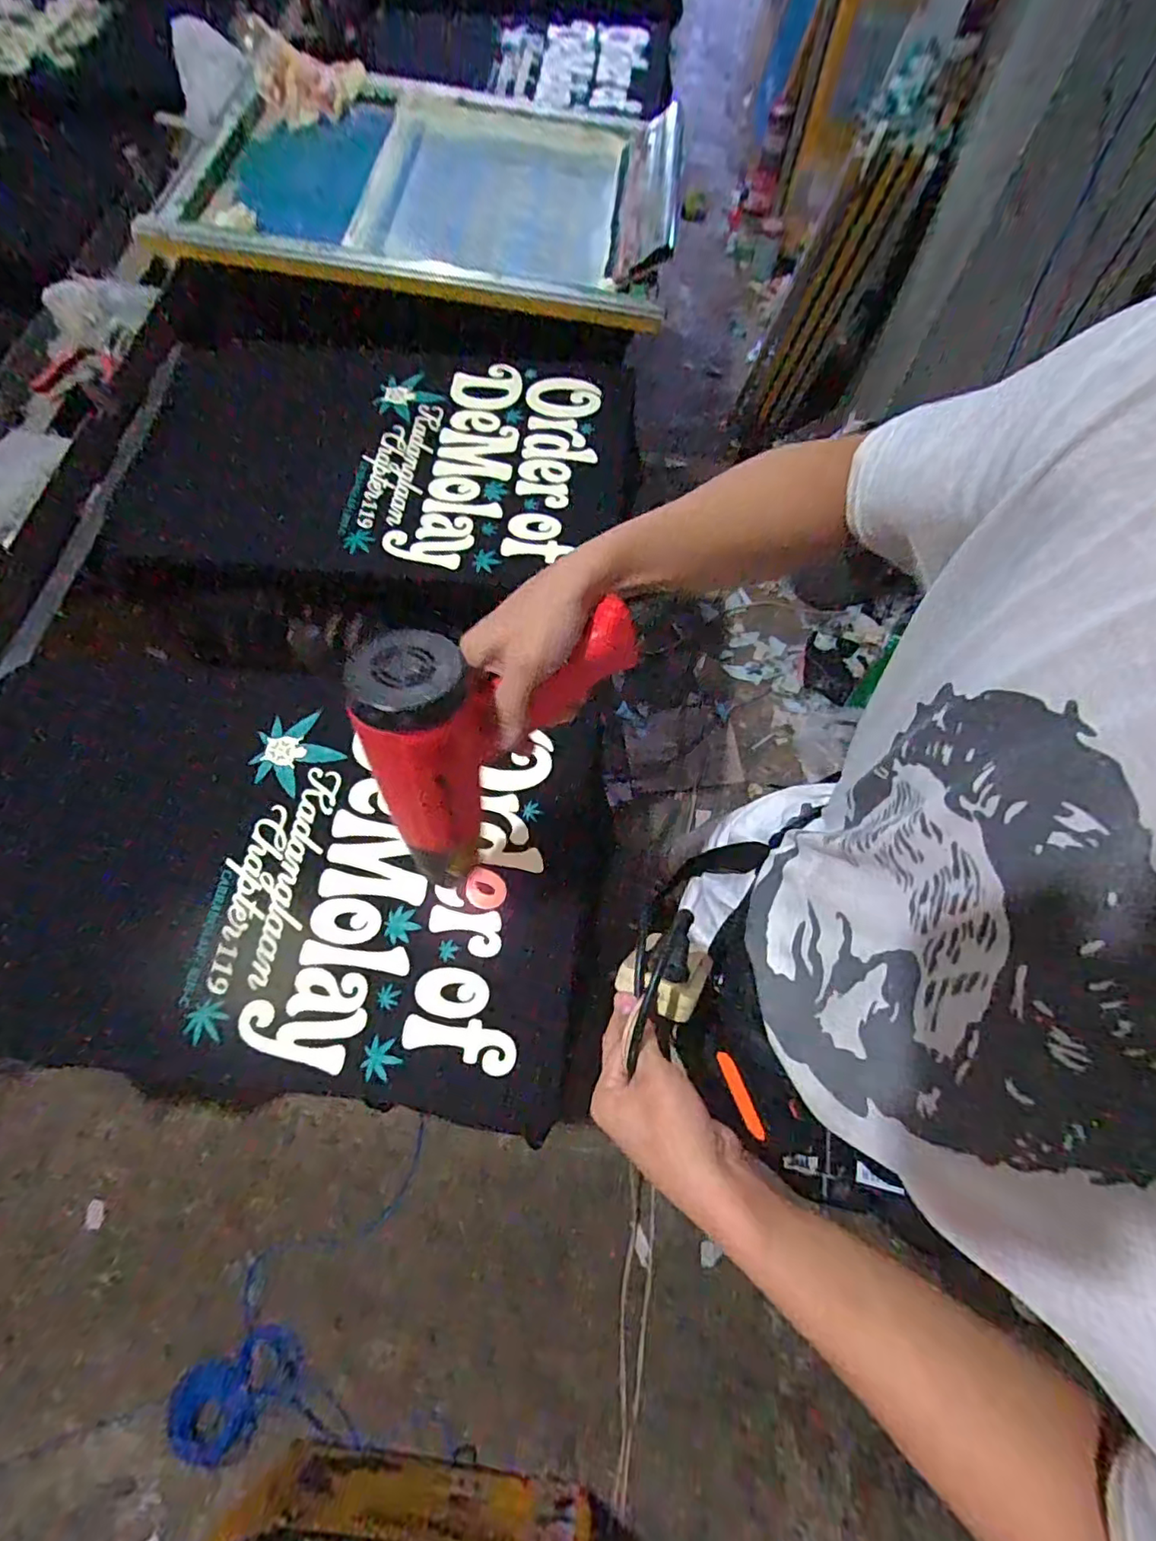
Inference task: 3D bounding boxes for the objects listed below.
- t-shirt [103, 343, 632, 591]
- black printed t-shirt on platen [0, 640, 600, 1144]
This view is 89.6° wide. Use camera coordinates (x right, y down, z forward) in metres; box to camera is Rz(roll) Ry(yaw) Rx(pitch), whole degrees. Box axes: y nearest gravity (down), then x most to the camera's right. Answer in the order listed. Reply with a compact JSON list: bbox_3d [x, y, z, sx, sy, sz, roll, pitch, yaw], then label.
[{"bbox_3d":[-0.160,-0.422,0.792,0.451,0.043,0.403,4,70,0],"label":"t-shirt"},{"bbox_3d":[-0.323,0.081,0.591,0.676,0.040,0.407,8,70,2],"label":"black printed t-shirt on platen"}]

